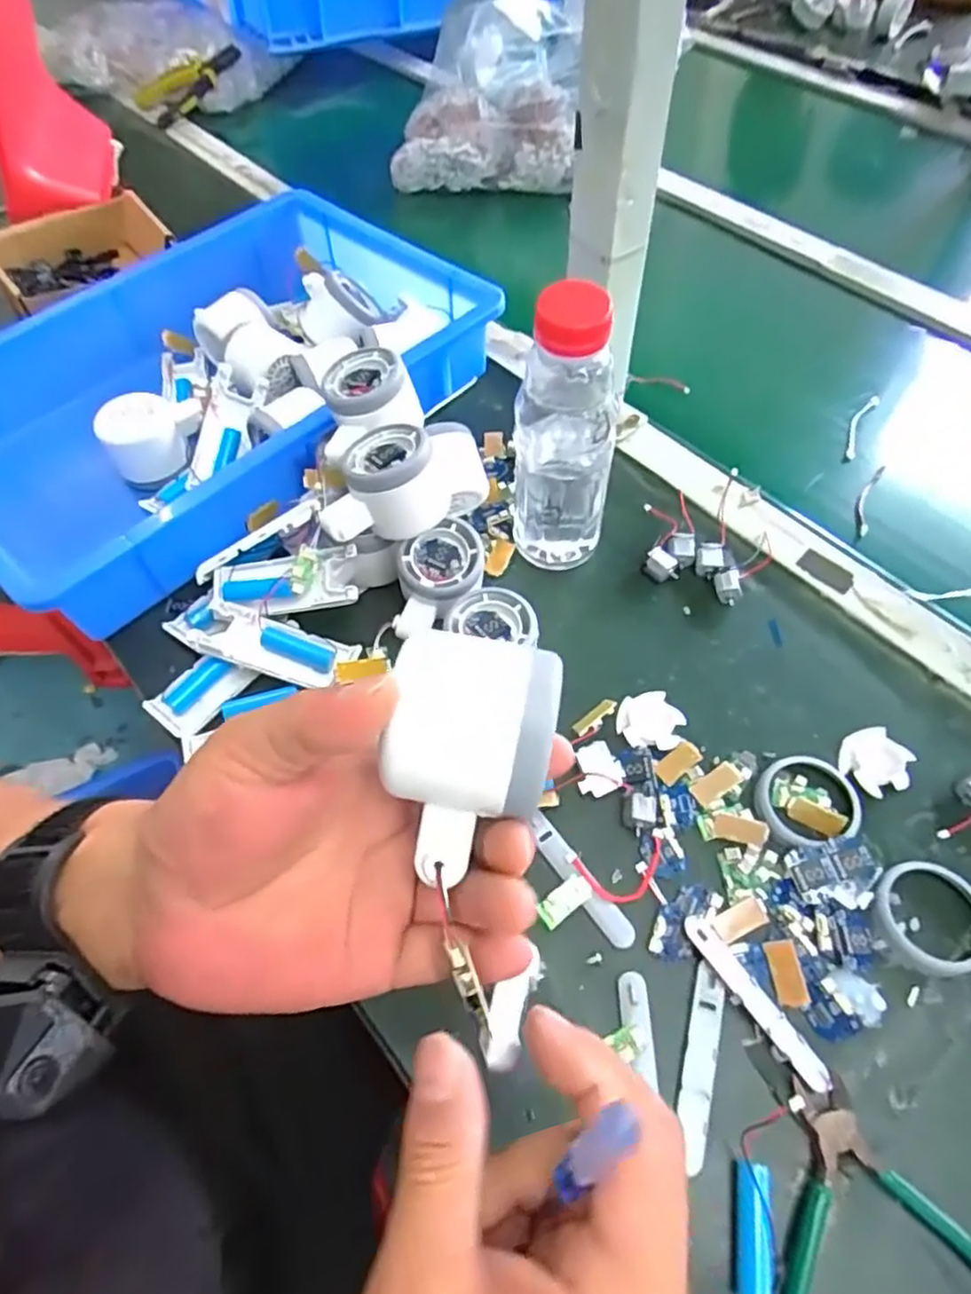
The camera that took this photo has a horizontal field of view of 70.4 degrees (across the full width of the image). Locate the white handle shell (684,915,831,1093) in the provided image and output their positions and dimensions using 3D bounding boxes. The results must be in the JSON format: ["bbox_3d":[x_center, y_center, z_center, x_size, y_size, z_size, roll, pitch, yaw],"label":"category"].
[{"bbox_3d":[0.139,0.183,0.357,0.017,0.007,0.093,-32,62,-14],"label":"white handle shell"}]

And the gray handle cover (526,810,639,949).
[{"bbox_3d":[0.053,0.134,0.394,0.015,0.007,0.085,-34,63,-15],"label":"gray handle cover"}]

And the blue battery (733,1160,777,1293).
[{"bbox_3d":[0.121,0.261,0.307,0.018,0.014,0.050,6,60,8],"label":"blue battery"}]

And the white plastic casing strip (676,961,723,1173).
[{"bbox_3d":[0.107,0.208,0.346,0.015,0.004,0.088,14,61,12],"label":"white plastic casing strip"}]

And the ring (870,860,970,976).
[{"bbox_3d":[0.244,0.147,0.375,0.060,0.011,0.057,-2,59,3],"label":"ring"}]

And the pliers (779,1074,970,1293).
[{"bbox_3d":[0.158,0.272,0.299,0.105,0.012,0.096,-33,63,-15],"label":"pliers"}]

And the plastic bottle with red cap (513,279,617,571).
[{"bbox_3d":[0.048,-0.129,0.444,0.064,0.201,0.058,-1,59,3],"label":"plastic bottle with red cap"}]

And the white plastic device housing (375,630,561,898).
[{"bbox_3d":[-0.004,0.035,0.228,0.050,0.045,0.070,7,60,8],"label":"white plastic device housing"}]

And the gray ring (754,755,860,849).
[{"bbox_3d":[0.192,0.091,0.410,0.059,0.008,0.053,-13,59,-4],"label":"gray ring"}]

